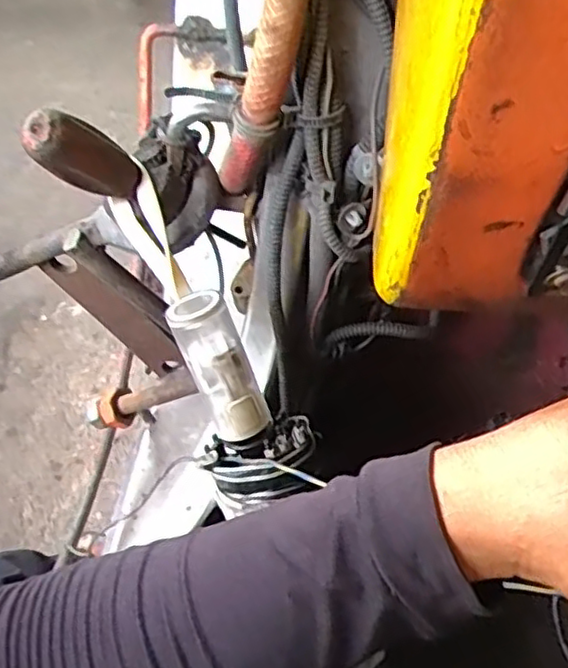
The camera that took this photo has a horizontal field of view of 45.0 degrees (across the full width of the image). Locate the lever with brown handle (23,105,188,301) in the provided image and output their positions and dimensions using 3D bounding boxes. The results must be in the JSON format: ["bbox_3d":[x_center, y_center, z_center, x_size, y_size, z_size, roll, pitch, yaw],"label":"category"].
[{"bbox_3d":[-0.078,-0.066,0.347,0.032,0.131,0.025,-43,56,-1],"label":"lever with brown handle"}]

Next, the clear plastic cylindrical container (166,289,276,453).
[{"bbox_3d":[-0.033,0.022,0.370,0.028,0.091,0.024,-37,28,-32],"label":"clear plastic cylindrical container"}]

